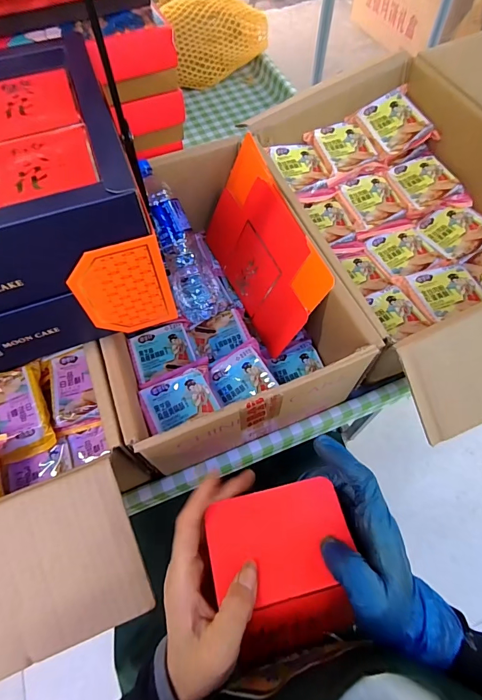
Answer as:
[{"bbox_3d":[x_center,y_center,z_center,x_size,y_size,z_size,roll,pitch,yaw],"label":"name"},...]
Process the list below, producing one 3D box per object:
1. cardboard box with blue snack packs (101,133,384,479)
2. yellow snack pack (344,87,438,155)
[{"bbox_3d":[-0.044,-0.078,0.510,0.275,0.150,0.391,-20,64,-9],"label":"cardboard box with blue snack packs"},{"bbox_3d":[0.238,-0.355,0.589,0.098,0.019,0.103,-23,76,2],"label":"yellow snack pack"}]

